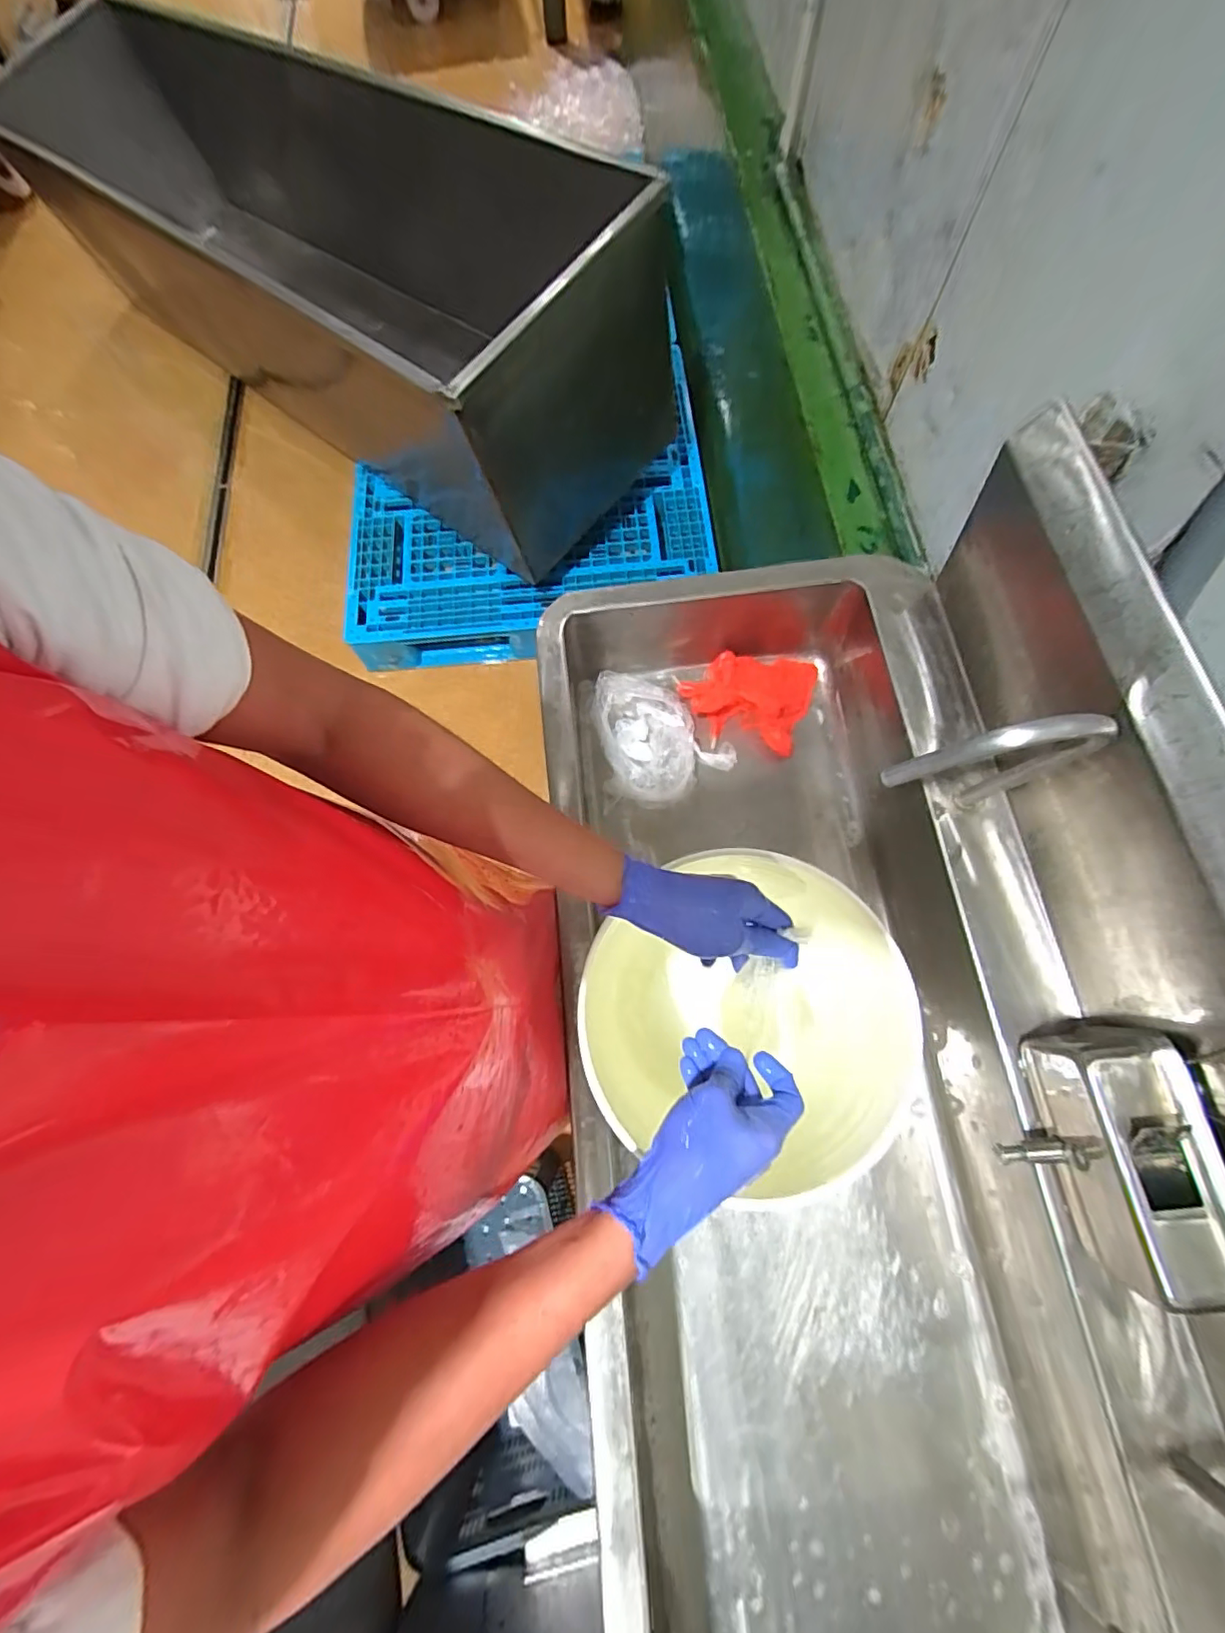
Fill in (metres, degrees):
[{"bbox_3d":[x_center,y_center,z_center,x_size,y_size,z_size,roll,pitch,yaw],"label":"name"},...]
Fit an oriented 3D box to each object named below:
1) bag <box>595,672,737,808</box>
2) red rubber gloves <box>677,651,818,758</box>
[{"bbox_3d":[0.080,-0.111,0.877,0.216,0.077,0.190,6,72,3],"label":"bag"},{"bbox_3d":[0.213,-0.196,0.902,0.209,0.064,0.162,13,73,6],"label":"red rubber gloves"}]

